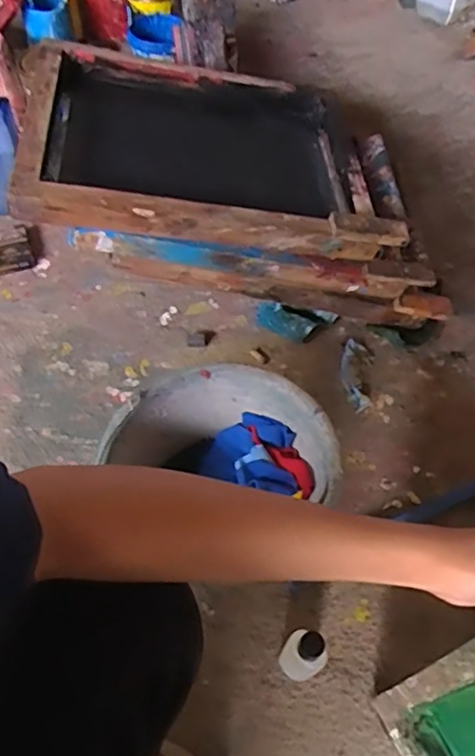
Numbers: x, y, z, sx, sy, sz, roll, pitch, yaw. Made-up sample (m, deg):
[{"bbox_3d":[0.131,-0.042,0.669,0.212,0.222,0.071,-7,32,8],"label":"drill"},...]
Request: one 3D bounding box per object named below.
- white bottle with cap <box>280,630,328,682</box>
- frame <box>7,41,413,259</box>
[{"bbox_3d":[0.066,0.281,0.602,0.034,0.100,0.034,0,56,-1],"label":"white bottle with cap"},{"bbox_3d":[-0.045,-0.320,0.822,0.454,0.052,0.352,3,54,-13],"label":"frame"}]

